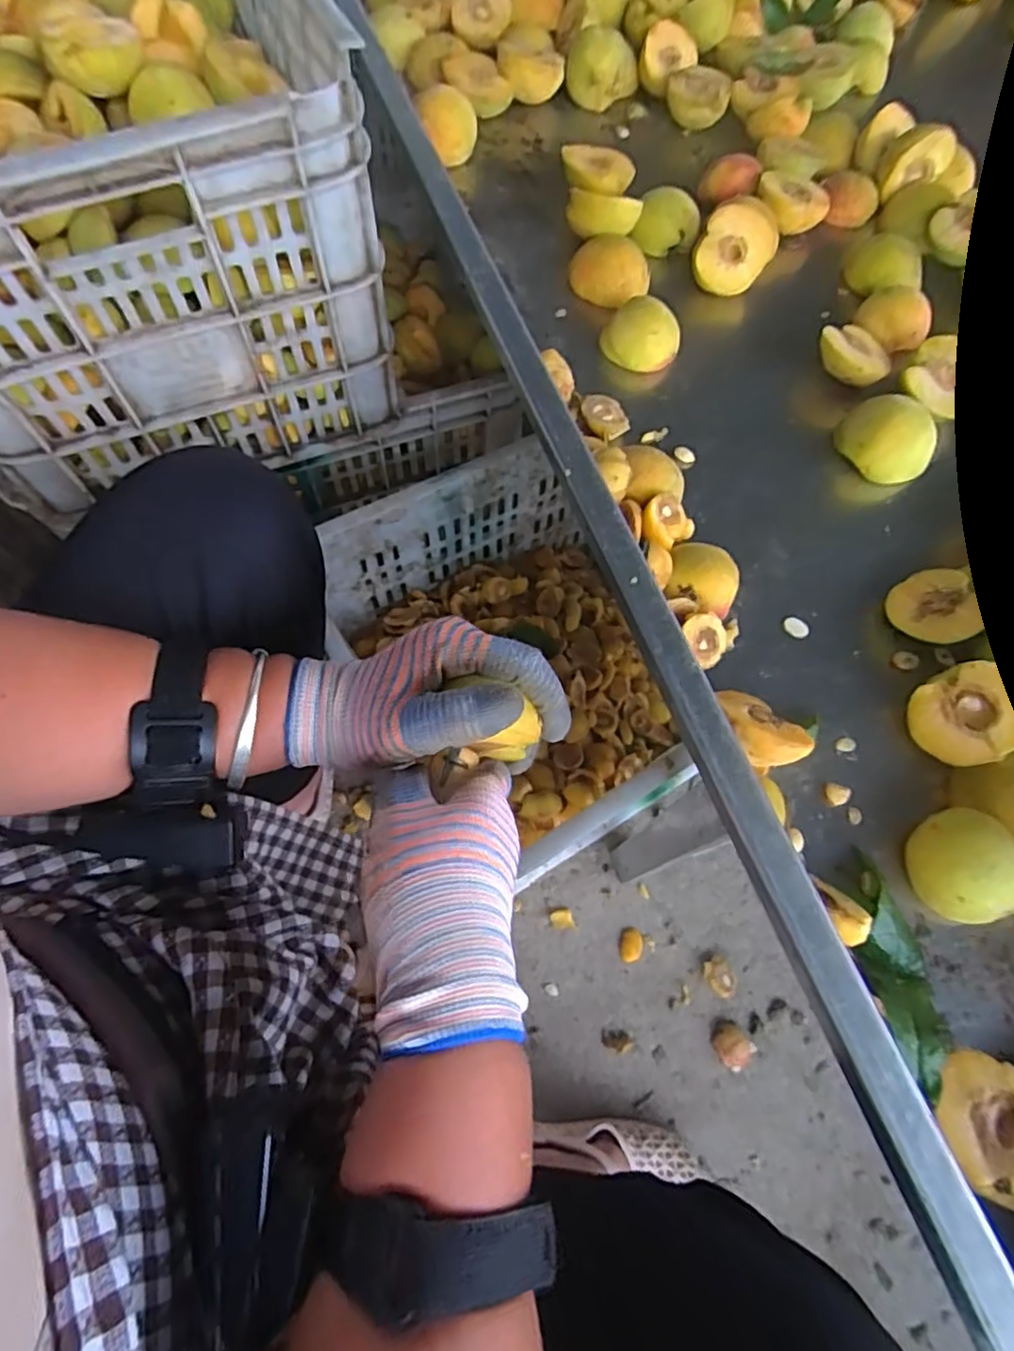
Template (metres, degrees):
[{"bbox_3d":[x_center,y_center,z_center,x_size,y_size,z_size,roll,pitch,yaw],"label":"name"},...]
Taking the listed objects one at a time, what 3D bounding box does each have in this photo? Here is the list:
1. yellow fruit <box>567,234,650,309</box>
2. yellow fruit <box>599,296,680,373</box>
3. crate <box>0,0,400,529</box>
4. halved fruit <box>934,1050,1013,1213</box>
[{"bbox_3d":[0.084,-0.335,0.529,0.069,0.036,0.049,30,69,10],"label":"yellow fruit"},{"bbox_3d":[0.105,-0.269,0.501,0.059,0.038,0.050,16,68,4],"label":"yellow fruit"},{"bbox_3d":[-0.352,-0.463,0.560,0.357,0.270,0.564,-23,70,-11],"label":"crate"},{"bbox_3d":[0.221,0.207,0.290,0.056,0.024,0.056,1,46,-1],"label":"halved fruit"}]

